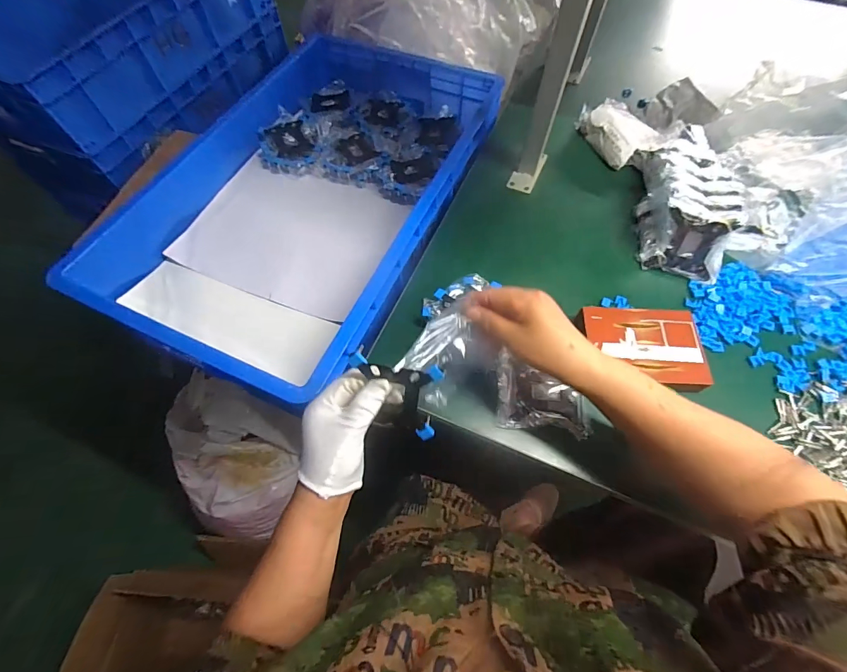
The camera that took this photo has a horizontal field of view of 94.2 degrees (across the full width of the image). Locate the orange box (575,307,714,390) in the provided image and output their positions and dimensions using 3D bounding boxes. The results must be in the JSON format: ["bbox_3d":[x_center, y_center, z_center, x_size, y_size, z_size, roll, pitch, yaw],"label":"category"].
[{"bbox_3d":[0.271,0.013,0.495,0.140,0.029,0.106,5,64,3],"label":"orange box"}]

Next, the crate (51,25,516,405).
[{"bbox_3d":[-0.173,-0.238,0.645,0.410,0.121,0.648,22,65,11],"label":"crate"}]

